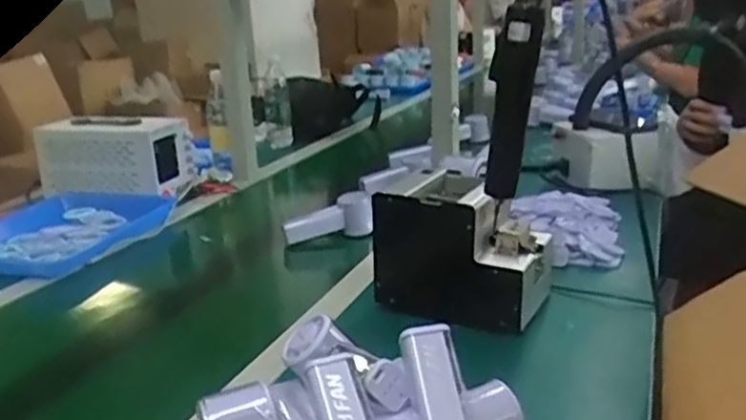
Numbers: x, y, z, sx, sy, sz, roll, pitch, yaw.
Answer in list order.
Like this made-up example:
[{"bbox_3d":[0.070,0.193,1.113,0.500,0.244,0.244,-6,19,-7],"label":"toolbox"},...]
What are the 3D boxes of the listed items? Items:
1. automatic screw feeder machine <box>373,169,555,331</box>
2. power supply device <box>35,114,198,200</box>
[{"bbox_3d":[0.109,0.037,0.820,0.187,0.132,0.122,7,19,29],"label":"automatic screw feeder machine"},{"bbox_3d":[-0.494,-0.108,1.327,0.273,0.128,0.122,3,18,20],"label":"power supply device"}]

